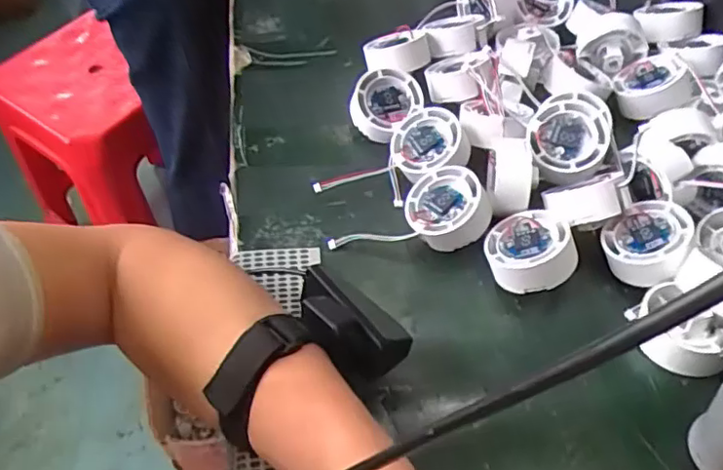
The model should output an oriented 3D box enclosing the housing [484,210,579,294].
[{"bbox_3d":[0.109,0.011,0.391,0.054,0.024,0.054,-18,38,15],"label":"housing"}]

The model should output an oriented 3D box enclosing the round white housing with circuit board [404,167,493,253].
[{"bbox_3d":[0.059,-0.019,0.413,0.055,0.023,0.058,-13,58,23],"label":"round white housing with circuit board"}]

